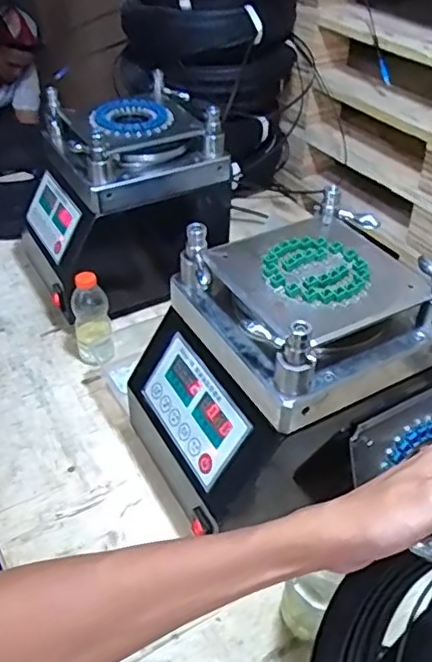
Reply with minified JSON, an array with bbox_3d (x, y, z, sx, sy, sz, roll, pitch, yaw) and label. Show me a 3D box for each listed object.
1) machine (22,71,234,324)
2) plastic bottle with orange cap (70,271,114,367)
[{"bbox_3d":[-0.139,-0.189,0.965,0.308,0.317,0.224,-17,44,-19],"label":"machine"},{"bbox_3d":[-0.175,-0.017,0.841,0.052,0.144,0.045,-13,43,-15],"label":"plastic bottle with orange cap"}]

